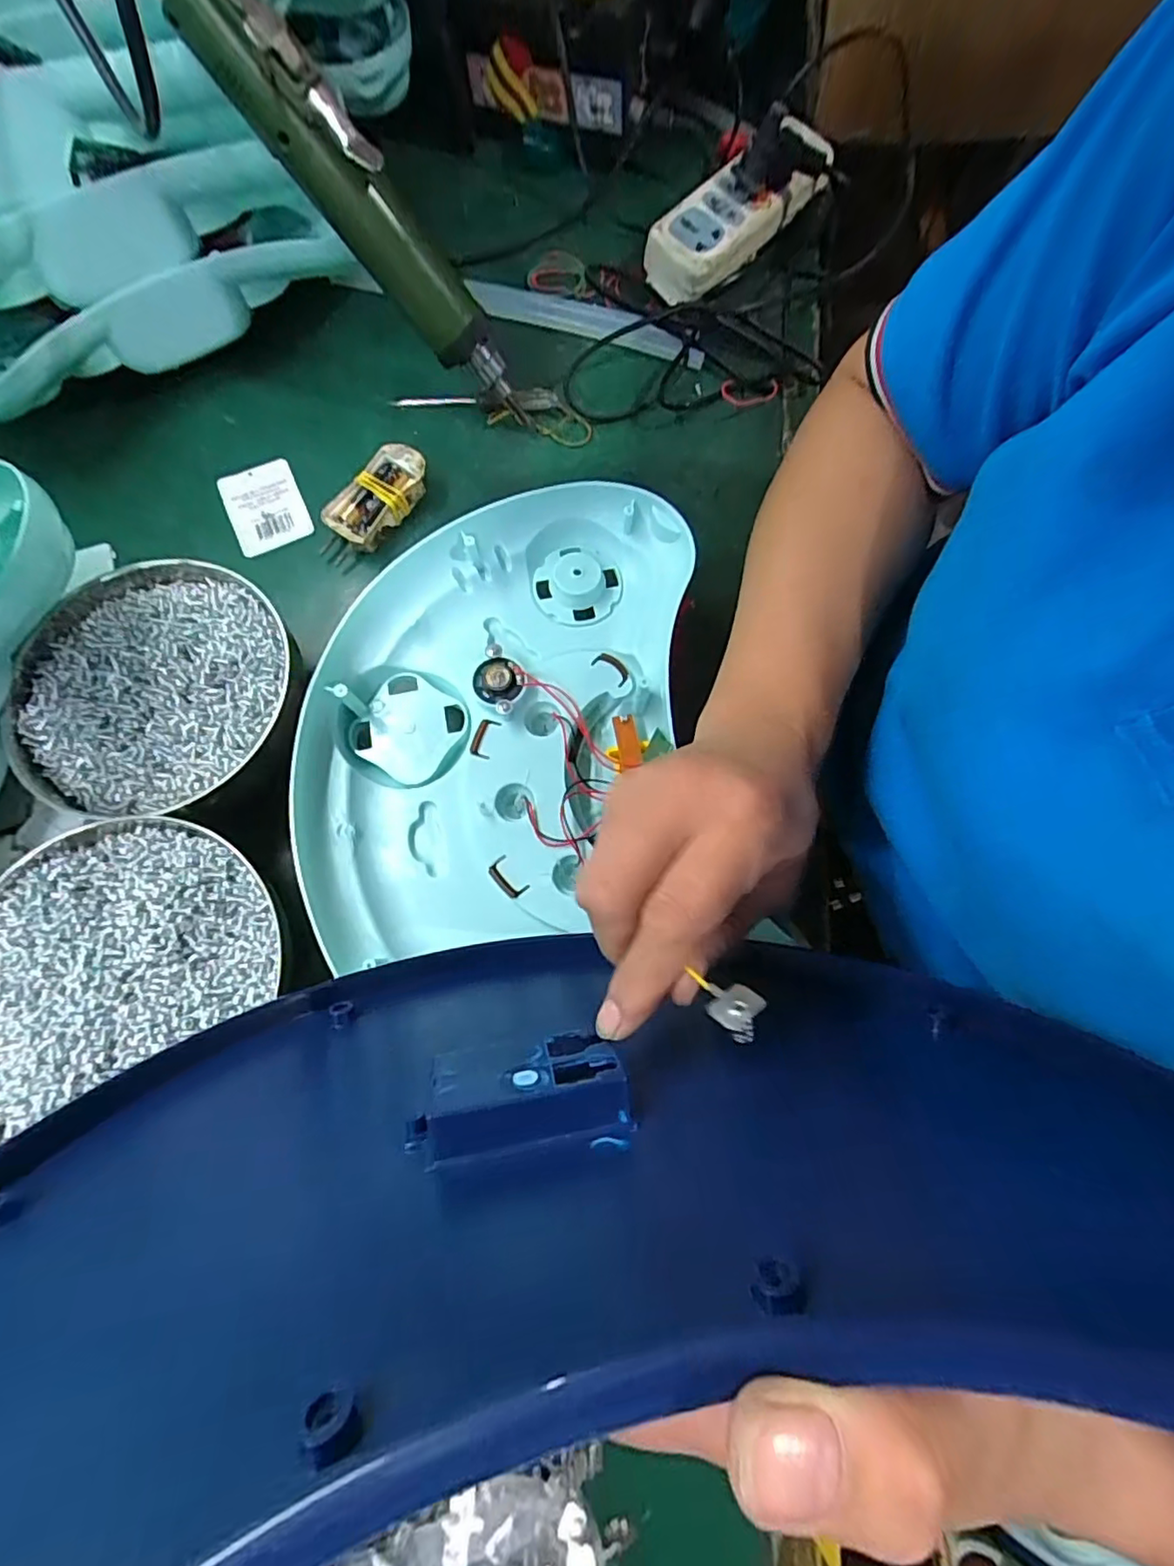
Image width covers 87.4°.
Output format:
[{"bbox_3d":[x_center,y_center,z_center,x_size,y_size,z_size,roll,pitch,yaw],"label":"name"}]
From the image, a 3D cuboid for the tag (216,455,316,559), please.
[{"bbox_3d":[-0.227,-0.194,0.432,0.052,0.005,0.065,-25,83,-1],"label":"tag"}]

